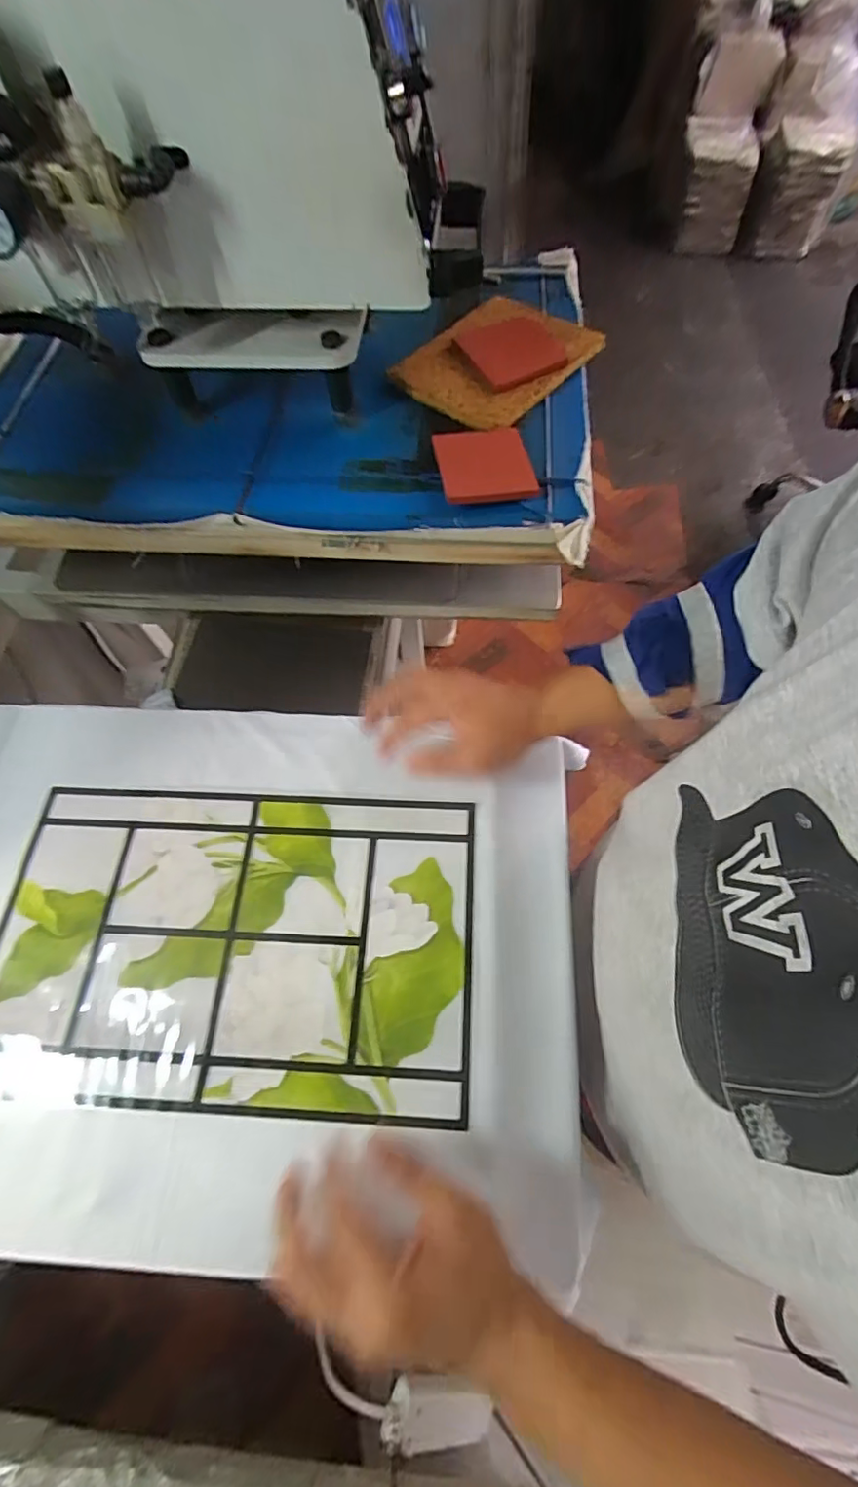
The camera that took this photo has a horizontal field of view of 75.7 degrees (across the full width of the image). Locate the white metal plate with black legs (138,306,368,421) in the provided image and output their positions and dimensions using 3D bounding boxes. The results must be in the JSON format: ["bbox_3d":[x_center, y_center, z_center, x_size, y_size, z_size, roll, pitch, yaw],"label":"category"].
[{"bbox_3d":[-0.147,-0.324,0.478,0.195,0.084,0.038,4,64,4],"label":"white metal plate with black legs"}]

